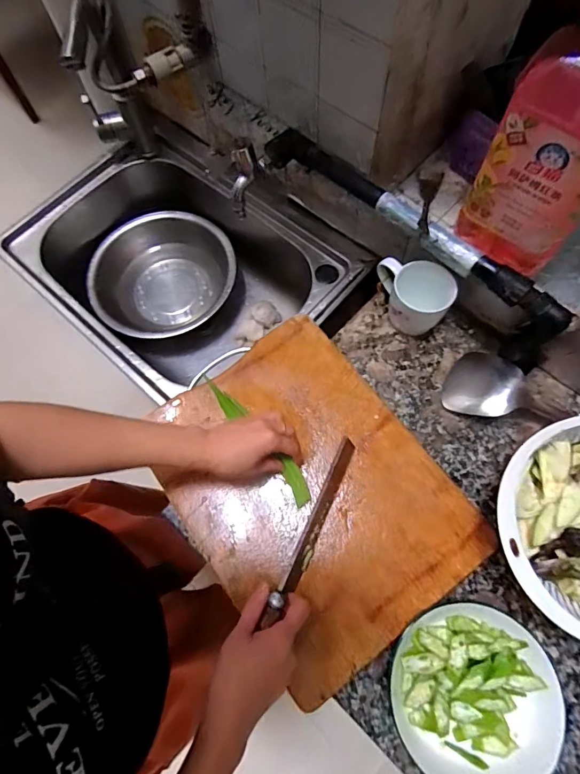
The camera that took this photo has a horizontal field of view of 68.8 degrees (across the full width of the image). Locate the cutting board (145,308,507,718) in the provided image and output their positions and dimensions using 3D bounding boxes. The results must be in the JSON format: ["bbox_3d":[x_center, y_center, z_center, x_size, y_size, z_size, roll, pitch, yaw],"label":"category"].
[{"bbox_3d":[0.017,0.125,0.539,0.294,0.022,0.389,-37,73,-11],"label":"cutting board"}]

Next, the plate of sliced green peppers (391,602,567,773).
[{"bbox_3d":[0.197,0.325,0.449,0.168,0.038,0.165,0,70,1],"label":"plate of sliced green peppers"}]

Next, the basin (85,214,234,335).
[{"bbox_3d":[-0.249,-0.212,0.857,0.272,0.085,0.268,0,70,1],"label":"basin"}]

